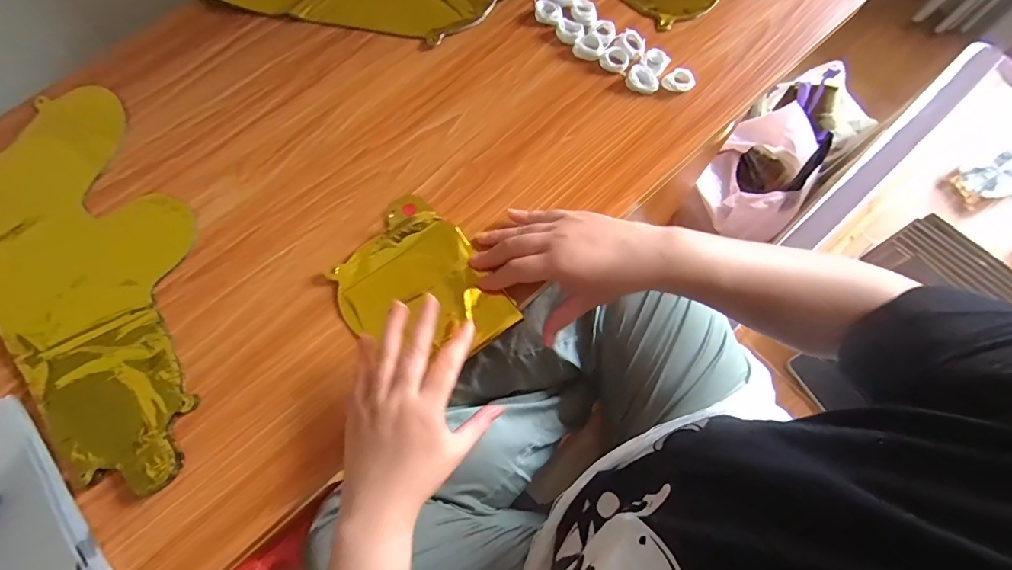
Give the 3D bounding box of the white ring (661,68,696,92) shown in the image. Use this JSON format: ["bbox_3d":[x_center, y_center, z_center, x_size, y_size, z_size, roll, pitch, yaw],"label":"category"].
[{"bbox_3d":[0.184,-0.218,0.455,0.032,0.010,0.029,32,76,11],"label":"white ring"}]

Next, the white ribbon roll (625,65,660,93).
[{"bbox_3d":[0.147,-0.220,0.457,0.035,0.009,0.023,27,75,9],"label":"white ribbon roll"}]

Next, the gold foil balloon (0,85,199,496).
[{"bbox_3d":[-0.393,-0.013,0.412,0.197,0.010,0.409,-42,76,-11],"label":"gold foil balloon"}]

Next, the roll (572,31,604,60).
[{"bbox_3d":[0.091,-0.265,0.472,0.032,0.011,0.028,43,78,13],"label":"roll"}]

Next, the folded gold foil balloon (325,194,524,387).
[{"bbox_3d":[-0.084,0.004,0.399,0.129,0.013,0.156,-34,80,-8],"label":"folded gold foil balloon"}]

